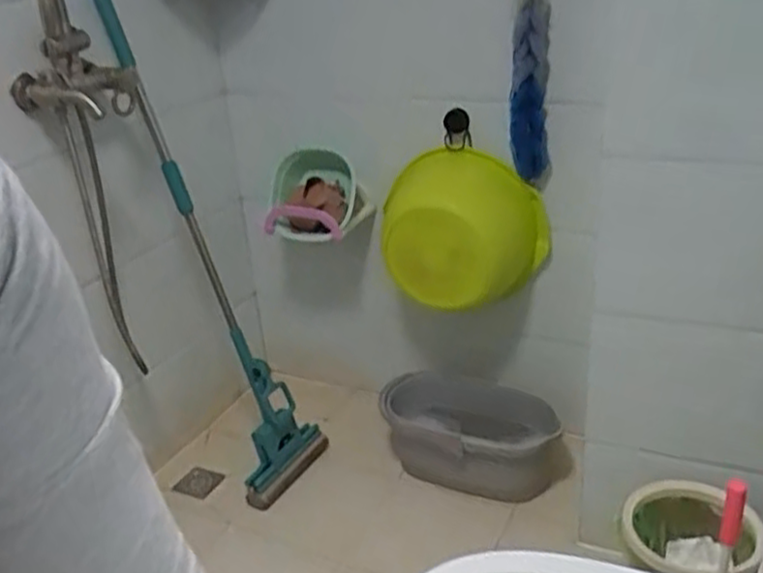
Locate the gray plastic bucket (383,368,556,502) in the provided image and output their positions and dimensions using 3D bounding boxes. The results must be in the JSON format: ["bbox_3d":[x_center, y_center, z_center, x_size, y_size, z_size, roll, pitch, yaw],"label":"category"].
[{"bbox_3d":[0.201,0.364,1.848,0.467,0.186,0.230,9,30,26],"label":"gray plastic bucket"}]

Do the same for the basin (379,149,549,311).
[{"bbox_3d":[0.157,-0.119,1.740,0.401,0.321,0.202,9,29,26],"label":"basin"}]

